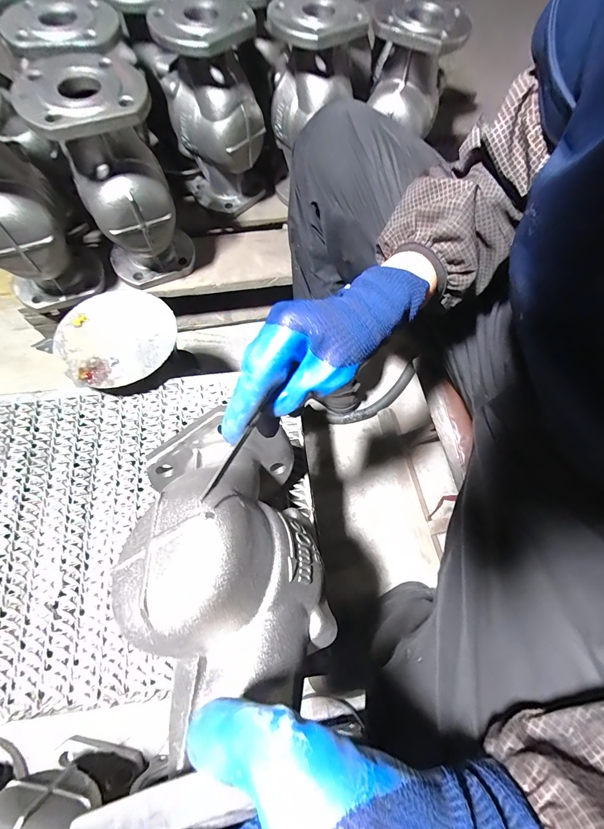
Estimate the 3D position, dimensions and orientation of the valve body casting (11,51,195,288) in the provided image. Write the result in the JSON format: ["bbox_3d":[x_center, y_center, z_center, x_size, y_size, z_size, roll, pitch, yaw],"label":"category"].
[{"bbox_3d":[-0.284,-0.357,0.542,0.155,0.284,0.143,-21,70,-11],"label":"valve body casting"}]

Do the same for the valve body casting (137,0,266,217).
[{"bbox_3d":[-0.162,-0.527,0.619,0.181,0.287,0.199,-10,68,-7],"label":"valve body casting"}]

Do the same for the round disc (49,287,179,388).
[{"bbox_3d":[-0.268,-0.114,0.483,0.157,0.017,0.163,1,67,-2],"label":"round disc"}]

